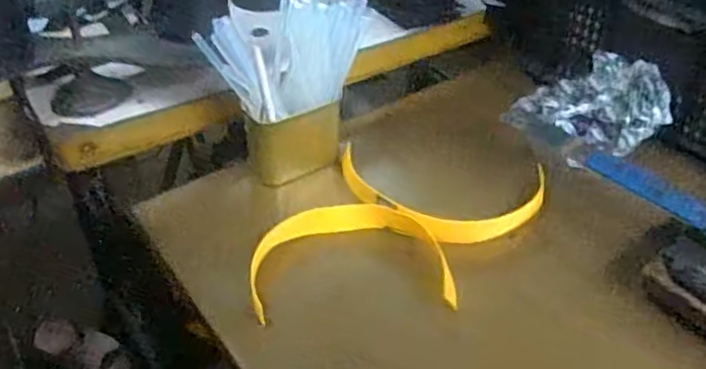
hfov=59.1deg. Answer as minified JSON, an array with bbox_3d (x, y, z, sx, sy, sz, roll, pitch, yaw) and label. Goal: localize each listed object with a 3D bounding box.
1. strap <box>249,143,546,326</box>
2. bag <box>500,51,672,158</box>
[{"bbox_3d":[0.046,0.045,0.580,0.206,0.028,0.260,18,42,20],"label":"strap"},{"bbox_3d":[0.271,-0.093,0.711,0.161,0.086,0.111,15,41,16],"label":"bag"}]

